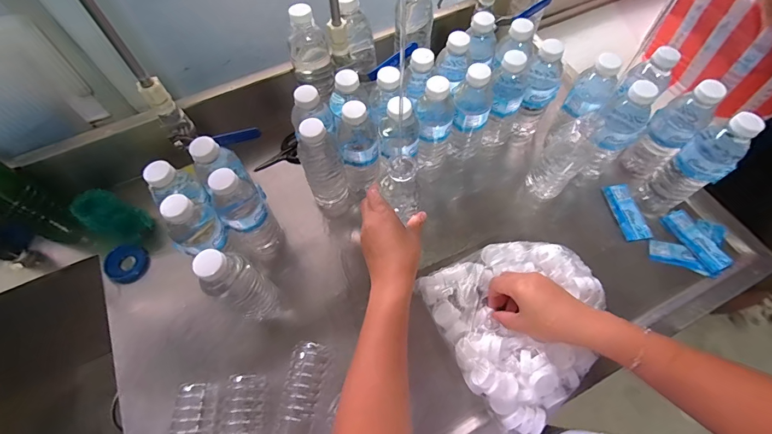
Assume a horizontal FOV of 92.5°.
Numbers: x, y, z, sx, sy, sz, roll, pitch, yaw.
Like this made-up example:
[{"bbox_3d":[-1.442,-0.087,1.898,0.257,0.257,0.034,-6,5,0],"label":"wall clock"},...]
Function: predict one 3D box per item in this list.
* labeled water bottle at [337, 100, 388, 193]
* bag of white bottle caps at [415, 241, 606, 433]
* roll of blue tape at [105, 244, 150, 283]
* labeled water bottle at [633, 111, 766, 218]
[{"bbox_3d":[-0.037,-0.102,0.543,0.059,0.168,0.059,-12,62,-5],"label":"labeled water bottle"},{"bbox_3d":[0.181,0.134,0.479,0.201,0.061,0.215,-24,64,-11],"label":"bag of white bottle caps"},{"bbox_3d":[-0.396,0.071,0.566,0.050,0.031,0.056,25,65,14],"label":"roll of blue tape"},{"bbox_3d":[0.440,-0.076,0.517,0.072,0.174,0.060,-32,66,-15],"label":"labeled water bottle"}]

